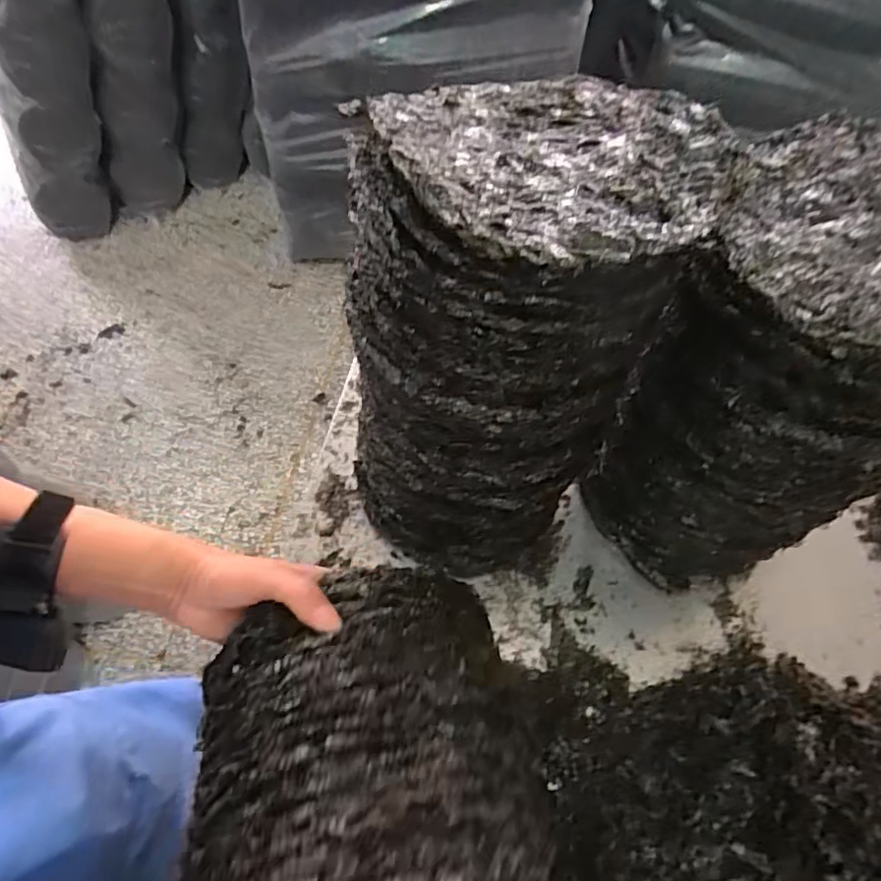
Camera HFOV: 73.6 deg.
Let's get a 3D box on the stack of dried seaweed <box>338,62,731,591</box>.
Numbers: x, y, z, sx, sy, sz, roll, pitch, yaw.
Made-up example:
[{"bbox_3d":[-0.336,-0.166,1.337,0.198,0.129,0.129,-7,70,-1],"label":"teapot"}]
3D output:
[{"bbox_3d":[0.048,-0.051,0.474,0.188,0.392,0.221,32,65,18],"label":"stack of dried seaweed"}]

